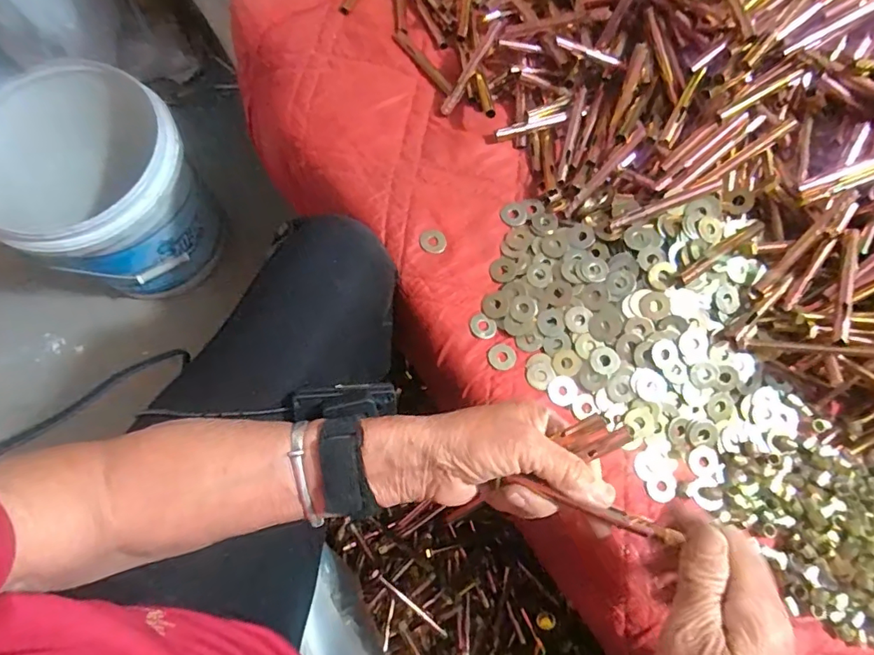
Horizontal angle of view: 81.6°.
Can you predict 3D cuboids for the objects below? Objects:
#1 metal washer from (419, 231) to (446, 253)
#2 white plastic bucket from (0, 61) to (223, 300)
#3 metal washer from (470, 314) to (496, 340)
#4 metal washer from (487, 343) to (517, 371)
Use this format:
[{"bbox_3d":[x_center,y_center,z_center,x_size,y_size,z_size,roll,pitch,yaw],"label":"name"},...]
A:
[{"bbox_3d":[-0.003,-0.072,0.423,0.022,0.004,0.020,1,72,-2],"label":"metal washer"},{"bbox_3d":[-0.494,-0.204,0.750,0.292,0.224,0.256,37,74,9],"label":"white plastic bucket"},{"bbox_3d":[0.037,-0.001,0.404,0.021,0.004,0.019,24,72,5],"label":"metal washer"},{"bbox_3d":[0.051,0.023,0.398,0.022,0.004,0.021,1,72,-2],"label":"metal washer"}]

